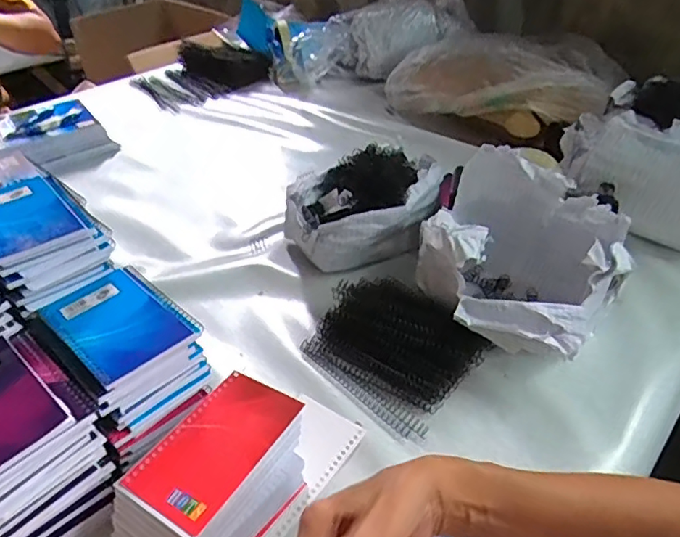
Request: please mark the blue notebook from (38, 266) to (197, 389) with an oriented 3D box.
[{"bbox_3d":[-0.196,0.046,0.475,0.084,0.009,0.126,-30,46,-33],"label":"blue notebook"}]

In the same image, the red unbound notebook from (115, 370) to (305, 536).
[{"bbox_3d":[-0.099,0.137,0.431,0.079,0.005,0.130,20,42,27],"label":"red unbound notebook"}]

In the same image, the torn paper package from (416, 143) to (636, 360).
[{"bbox_3d":[0.183,-0.004,0.586,0.206,0.144,0.177,29,47,35],"label":"torn paper package"}]

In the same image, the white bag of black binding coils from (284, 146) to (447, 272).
[{"bbox_3d":[0.032,-0.075,0.690,0.190,0.123,0.124,-13,38,-13],"label":"white bag of black binding coils"}]

